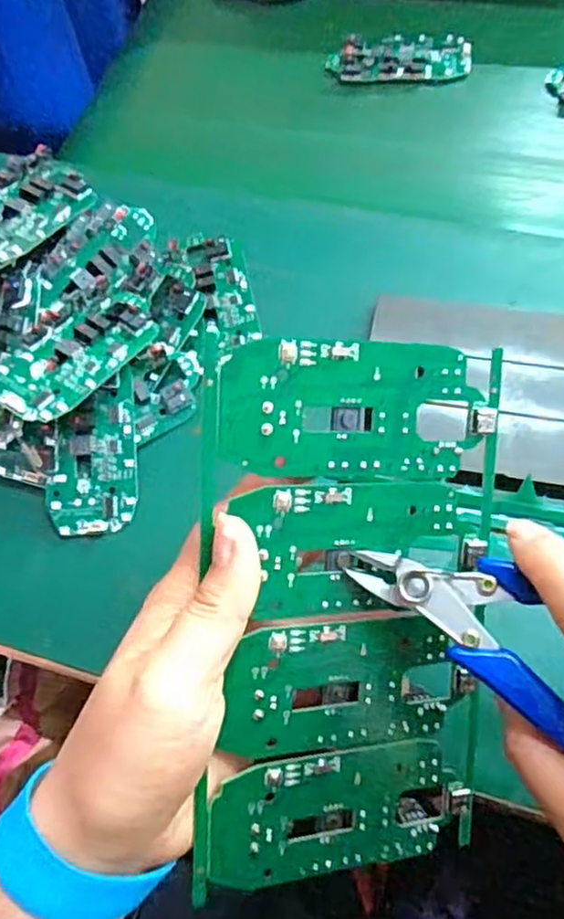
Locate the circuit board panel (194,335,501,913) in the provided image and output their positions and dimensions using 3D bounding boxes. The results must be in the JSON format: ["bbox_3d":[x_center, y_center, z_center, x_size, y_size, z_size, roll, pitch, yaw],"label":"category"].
[{"bbox_3d":[0.024,0.054,0.240,0.104,0.004,0.185,0,96,-19],"label":"circuit board panel"}]

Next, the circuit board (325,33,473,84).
[{"bbox_3d":[0.082,-0.280,0.483,0.097,0.017,0.043,-3,63,5],"label":"circuit board"}]

